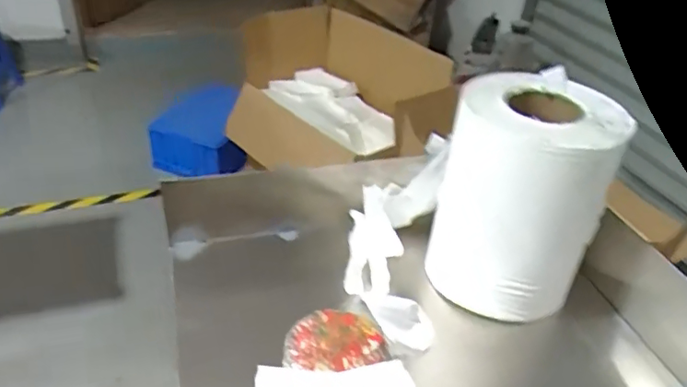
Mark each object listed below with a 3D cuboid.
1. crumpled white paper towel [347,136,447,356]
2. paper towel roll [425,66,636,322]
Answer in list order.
[{"bbox_3d":[0.067,0.056,0.679,0.112,0.073,0.274,10,57,8],"label":"crumpled white paper towel"},{"bbox_3d":[0.199,0.004,0.630,0.168,0.228,0.171,16,37,16],"label":"paper towel roll"}]

